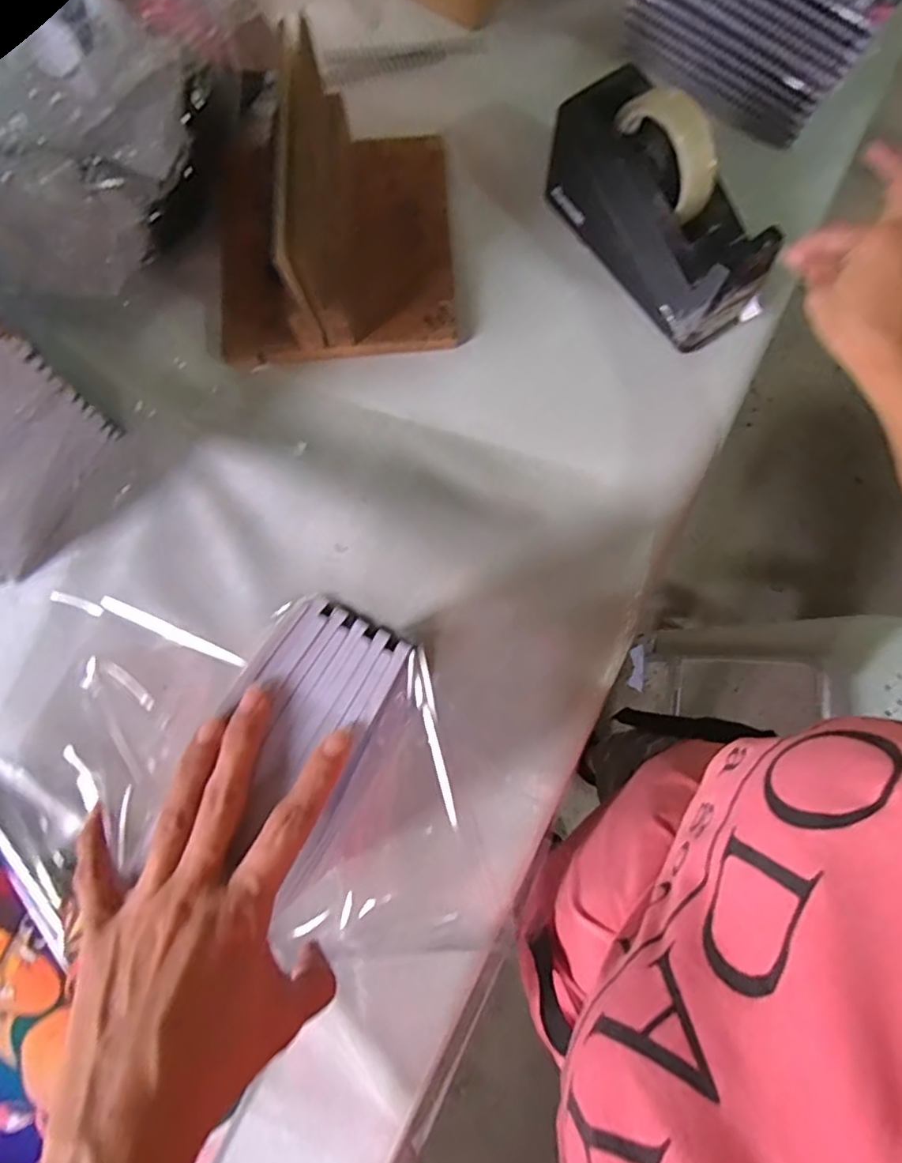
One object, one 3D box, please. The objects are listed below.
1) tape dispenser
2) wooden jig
[{"bbox_3d":[0.167,-0.296,0.487,0.068,0.120,0.205,-34,81,-7],"label":"tape dispenser"},{"bbox_3d":[-0.102,-0.306,0.495,0.198,0.125,0.203,-4,79,-1],"label":"wooden jig"}]

